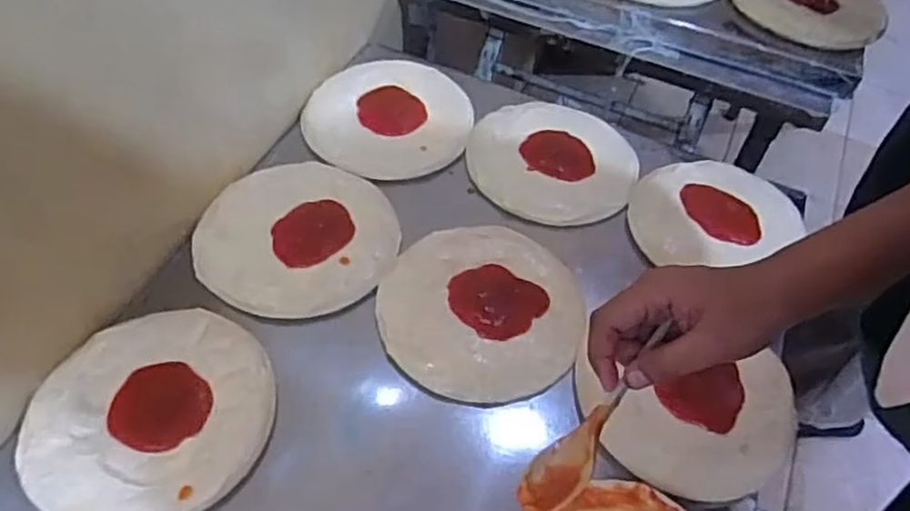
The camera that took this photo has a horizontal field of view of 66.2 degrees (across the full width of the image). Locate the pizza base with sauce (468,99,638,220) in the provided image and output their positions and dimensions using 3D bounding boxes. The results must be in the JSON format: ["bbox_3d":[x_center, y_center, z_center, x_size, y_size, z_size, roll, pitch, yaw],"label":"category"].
[{"bbox_3d":[0.116,-0.117,0.831,0.194,0.013,0.193,3,51,-4],"label":"pizza base with sauce"}]

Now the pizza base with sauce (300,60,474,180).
[{"bbox_3d":[-0.076,-0.169,0.850,0.185,0.019,0.201,3,51,-4],"label":"pizza base with sauce"}]

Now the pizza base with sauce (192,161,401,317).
[{"bbox_3d":[-0.162,-0.023,0.724,0.197,0.016,0.196,3,51,-4],"label":"pizza base with sauce"}]

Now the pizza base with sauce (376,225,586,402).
[{"bbox_3d":[0.025,0.045,0.678,0.194,0.019,0.192,3,51,-4],"label":"pizza base with sauce"}]

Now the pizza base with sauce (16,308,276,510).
[{"bbox_3d":[-0.253,0.129,0.584,0.188,0.006,0.191,3,51,-4],"label":"pizza base with sauce"}]

